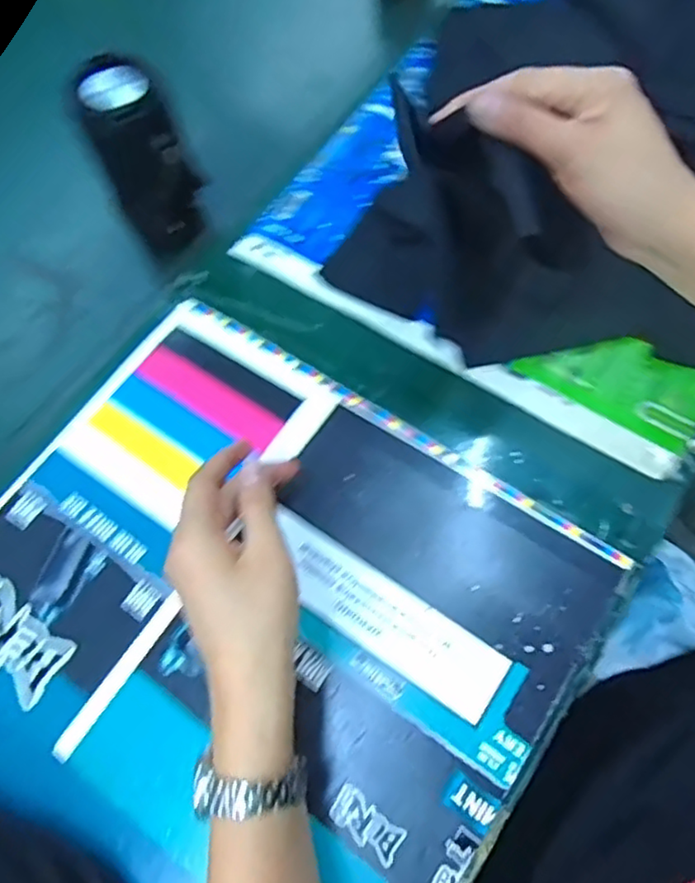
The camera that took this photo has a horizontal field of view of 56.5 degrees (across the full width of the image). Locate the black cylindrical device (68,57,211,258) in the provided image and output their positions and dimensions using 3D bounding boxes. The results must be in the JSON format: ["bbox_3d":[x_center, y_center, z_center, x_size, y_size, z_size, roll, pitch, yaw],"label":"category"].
[{"bbox_3d":[-0.150,-0.209,0.484,0.052,0.131,0.058,38,75,16],"label":"black cylindrical device"}]

